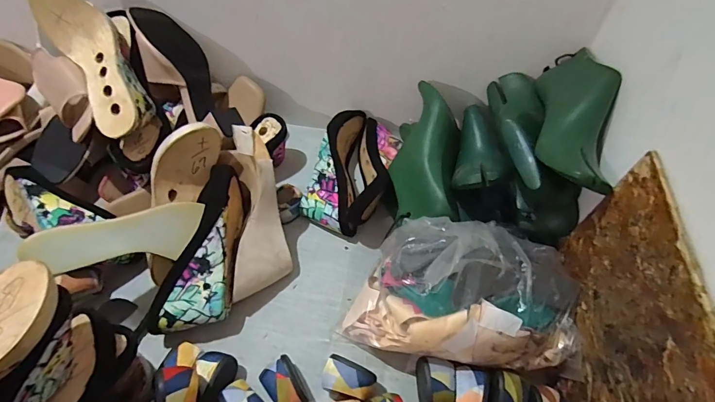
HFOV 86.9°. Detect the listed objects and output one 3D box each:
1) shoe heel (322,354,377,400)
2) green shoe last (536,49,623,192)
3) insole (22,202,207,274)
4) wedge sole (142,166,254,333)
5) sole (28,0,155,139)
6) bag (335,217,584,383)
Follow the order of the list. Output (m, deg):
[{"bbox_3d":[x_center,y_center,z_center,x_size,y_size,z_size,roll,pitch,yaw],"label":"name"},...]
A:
[{"bbox_3d":[-0.011,0.218,0.459,0.067,0.050,0.045,19,56,12],"label":"shoe heel"},{"bbox_3d":[0.267,-0.109,0.459,0.080,0.065,0.235,11,55,7],"label":"green shoe last"},{"bbox_3d":[-0.290,0.047,0.477,0.196,0.071,0.019,-12,9,-44],"label":"insole"},{"bbox_3d":[-0.201,0.065,0.521,0.087,0.083,0.235,10,68,7],"label":"wedge sole"},{"bbox_3d":[-0.358,-0.192,0.524,0.085,0.061,0.222,-31,87,-21],"label":"sole"},{"bbox_3d":[0.126,0.114,0.475,0.266,0.146,0.161,9,55,6],"label":"bag"}]

